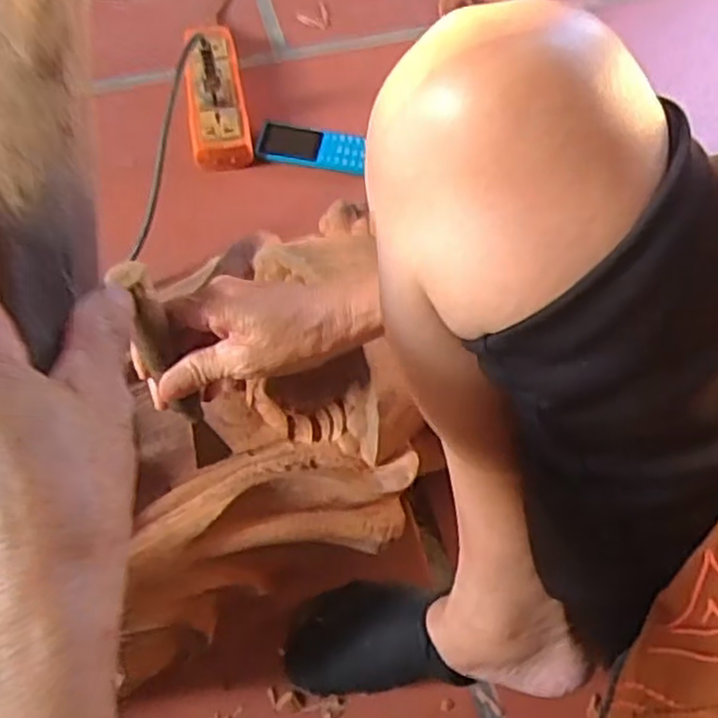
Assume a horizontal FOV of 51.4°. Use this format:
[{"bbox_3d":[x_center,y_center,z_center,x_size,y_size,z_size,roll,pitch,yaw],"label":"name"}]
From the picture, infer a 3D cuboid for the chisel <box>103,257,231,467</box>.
[{"bbox_3d":[-0.115,0.012,0.466,0.024,0.173,0.019,-36,52,-21],"label":"chisel"}]

